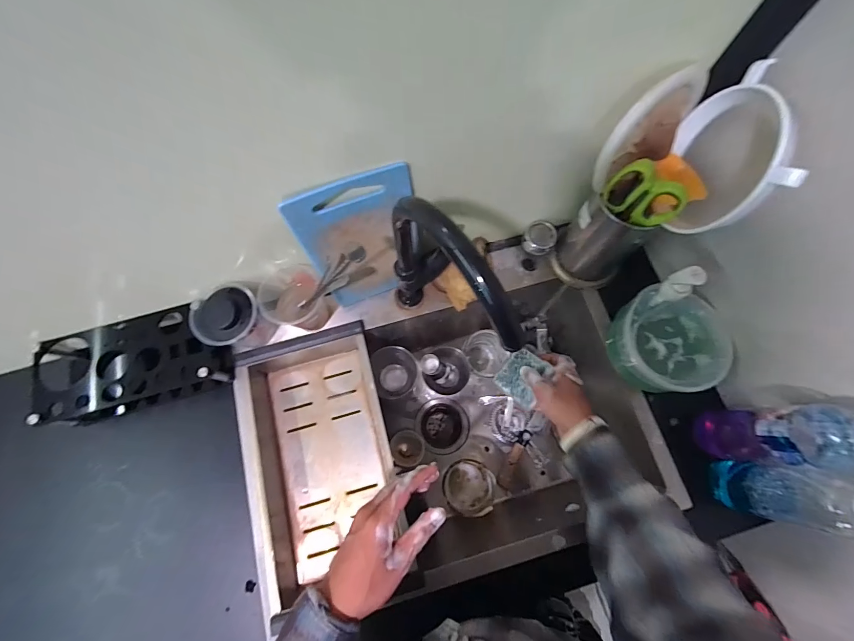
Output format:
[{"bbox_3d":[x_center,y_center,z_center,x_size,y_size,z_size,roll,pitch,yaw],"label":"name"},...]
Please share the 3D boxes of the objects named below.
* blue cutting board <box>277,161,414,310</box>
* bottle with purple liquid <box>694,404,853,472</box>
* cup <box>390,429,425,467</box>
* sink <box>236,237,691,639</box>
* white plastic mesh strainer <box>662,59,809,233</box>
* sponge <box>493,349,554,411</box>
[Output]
[{"bbox_3d":[-0.086,-0.098,0.501,0.141,0.247,0.014,-21,68,-7],"label":"blue cutting board"},{"bbox_3d":[0.416,0.137,0.429,0.061,0.219,0.065,2,72,1],"label":"bottle with purple liquid"},{"bbox_3d":[-0.038,0.256,0.726,0.065,0.074,0.070,0,72,0],"label":"cup"},{"bbox_3d":[0.042,0.178,0.650,0.616,0.277,0.455,-17,73,-5],"label":"sink"},{"bbox_3d":[0.335,-0.166,0.402,0.075,0.165,0.142,-4,72,-1],"label":"white plastic mesh strainer"},{"bbox_3d":[0.148,0.088,0.566,0.075,0.010,0.076,35,94,49],"label":"sponge"}]

